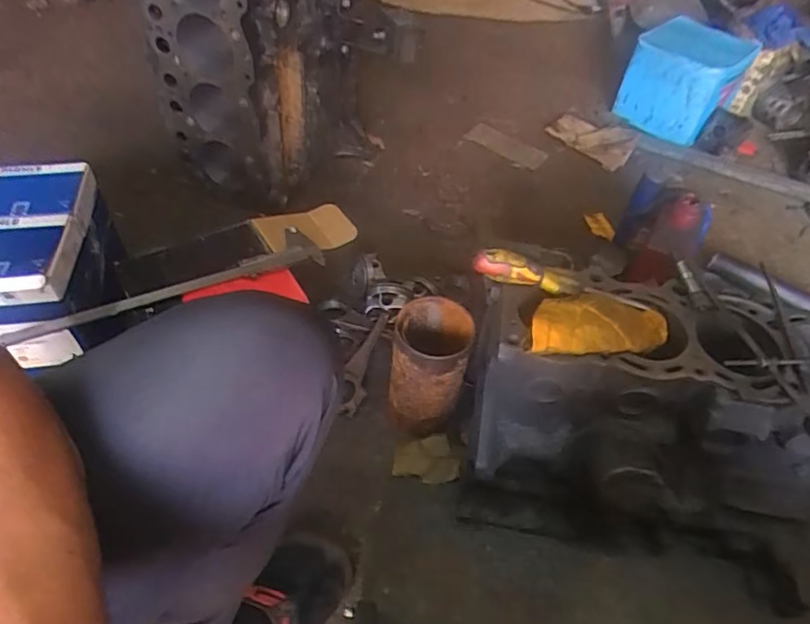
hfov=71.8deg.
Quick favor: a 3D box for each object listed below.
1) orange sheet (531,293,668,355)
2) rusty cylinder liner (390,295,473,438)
[{"bbox_3d":[0.200,0.009,0.582,0.168,0.041,0.075,-6,50,-9],"label":"orange sheet"},{"bbox_3d":[0.030,0.078,0.755,0.096,0.182,0.106,10,49,5],"label":"rusty cylinder liner"}]

